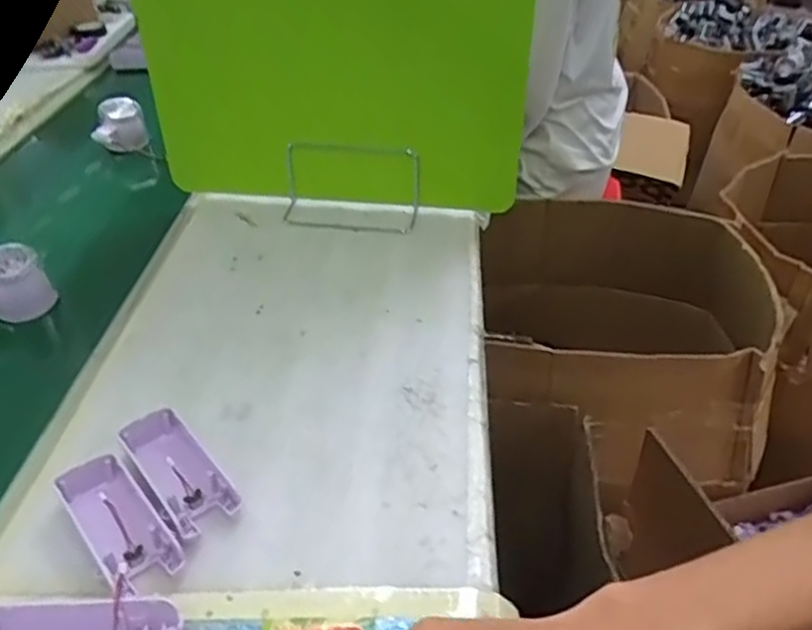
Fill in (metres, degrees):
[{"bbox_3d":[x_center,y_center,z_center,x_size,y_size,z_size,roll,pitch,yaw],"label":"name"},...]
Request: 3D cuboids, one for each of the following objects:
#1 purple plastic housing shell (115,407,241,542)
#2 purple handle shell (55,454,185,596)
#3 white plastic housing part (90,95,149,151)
[{"bbox_3d":[-0.160,0.110,0.495,0.042,0.023,0.106,-27,43,-30],"label":"purple plastic housing shell"},{"bbox_3d":[-0.186,0.137,0.458,0.041,0.026,0.105,-30,45,-33],"label":"purple handle shell"},{"bbox_3d":[-0.402,-0.266,0.990,0.076,0.055,0.090,-12,39,-15],"label":"white plastic housing part"}]

